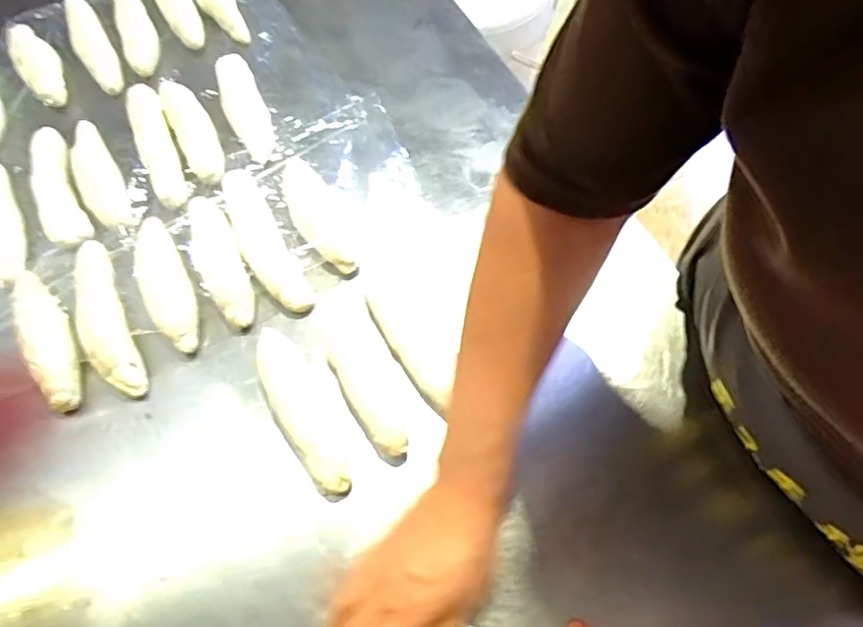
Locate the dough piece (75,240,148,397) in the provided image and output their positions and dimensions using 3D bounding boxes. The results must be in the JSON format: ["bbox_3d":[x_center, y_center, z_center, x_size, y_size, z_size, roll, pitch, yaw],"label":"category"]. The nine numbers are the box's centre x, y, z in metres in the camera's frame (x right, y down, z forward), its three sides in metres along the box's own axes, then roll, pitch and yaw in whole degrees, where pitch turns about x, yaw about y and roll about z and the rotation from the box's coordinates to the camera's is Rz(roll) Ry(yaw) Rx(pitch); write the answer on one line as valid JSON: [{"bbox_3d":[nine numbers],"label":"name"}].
[{"bbox_3d":[-0.296,0.002,0.540,0.044,0.033,0.159,-25,64,-8],"label":"dough piece"}]

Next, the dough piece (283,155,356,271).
[{"bbox_3d":[-0.108,-0.096,0.566,0.046,0.031,0.125,-25,64,-8],"label":"dough piece"}]

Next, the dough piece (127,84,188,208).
[{"bbox_3d":[-0.290,-0.184,0.622,0.034,0.018,0.175,-24,64,-7],"label":"dough piece"}]

